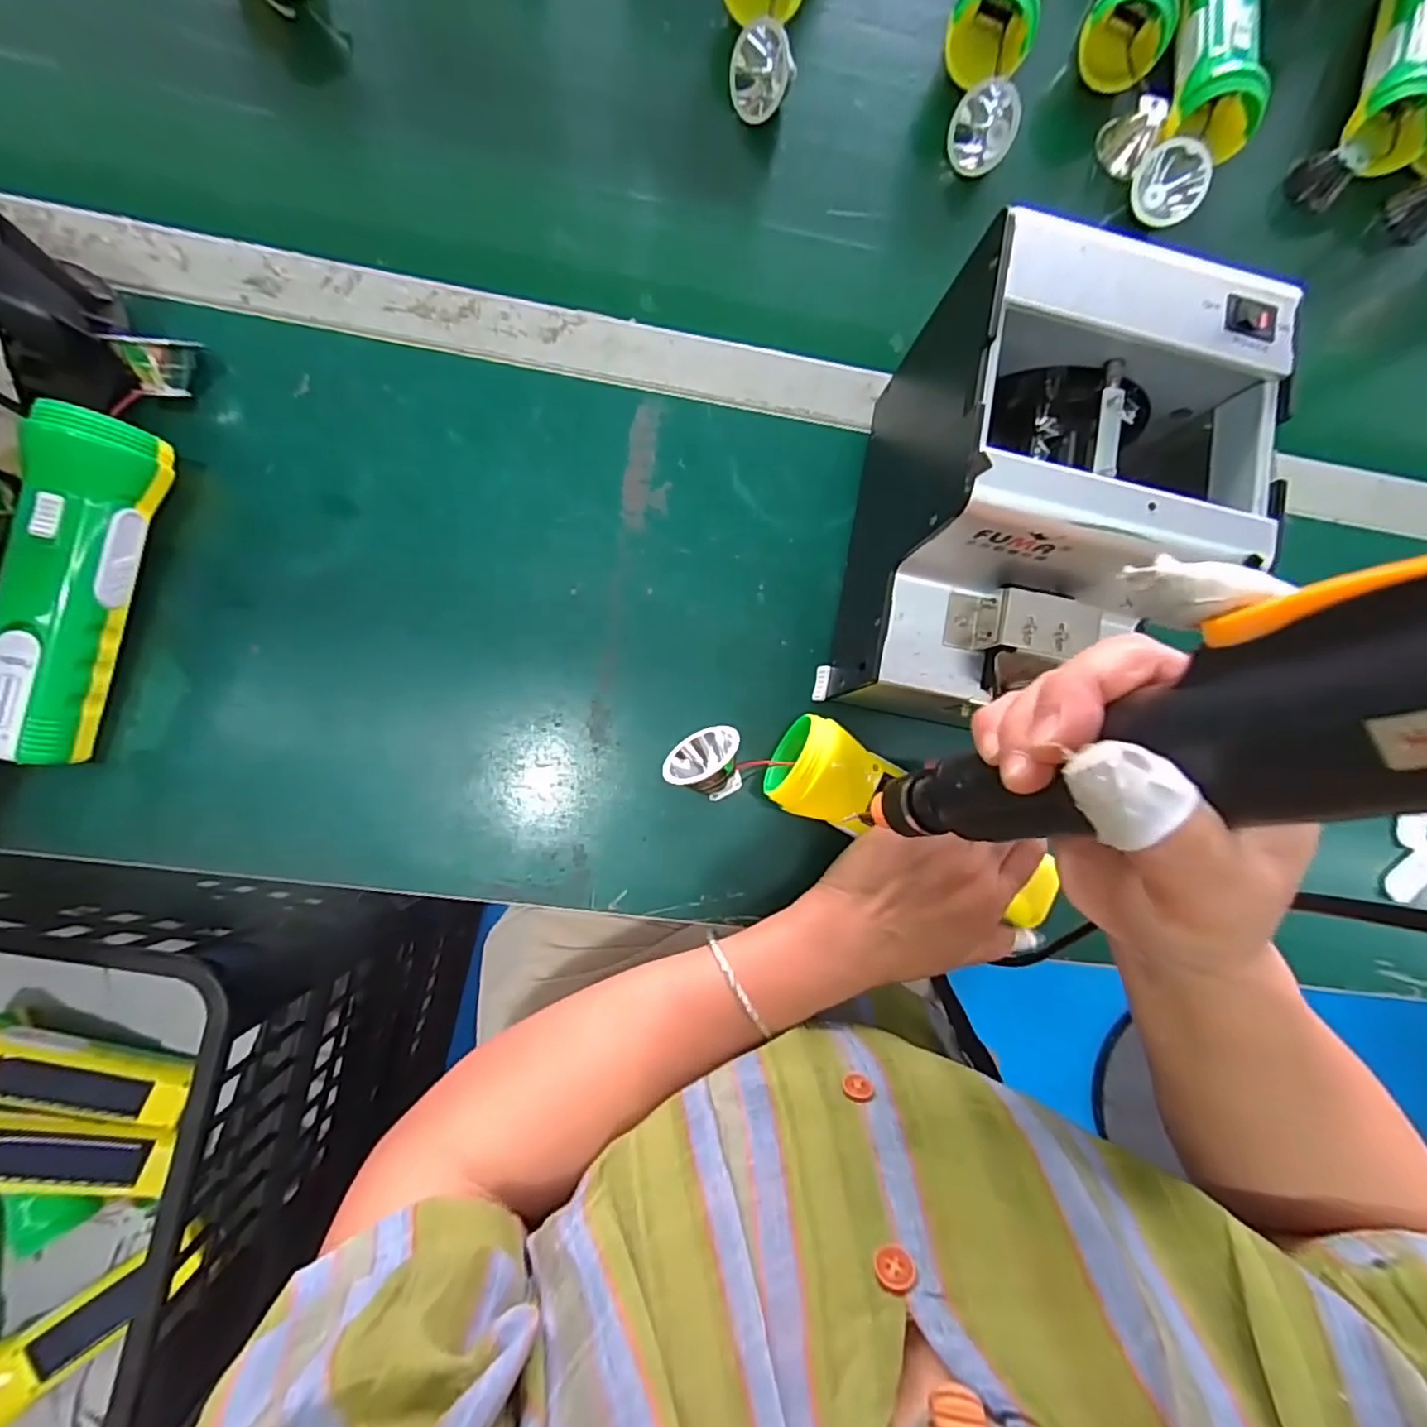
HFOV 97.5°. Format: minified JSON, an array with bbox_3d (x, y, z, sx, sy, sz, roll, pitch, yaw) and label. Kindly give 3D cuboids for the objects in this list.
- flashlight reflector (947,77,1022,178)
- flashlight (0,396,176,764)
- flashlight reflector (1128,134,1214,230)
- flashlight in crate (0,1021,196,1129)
[{"bbox_3d":[0.169,-0.367,0.390,0.039,0.044,0.025,28,58,-5],"label":"flashlight reflector"},{"bbox_3d":[-0.305,-0.058,0.297,0.042,0.048,0.163,14,85,-5],"label":"flashlight"},{"bbox_3d":[0.286,-0.332,0.391,0.045,0.045,0.023,45,81,-2],"label":"flashlight reflector"},{"bbox_3d":[-0.462,0.252,0.445,0.160,0.046,0.044,29,85,-24],"label":"flashlight in crate"}]

